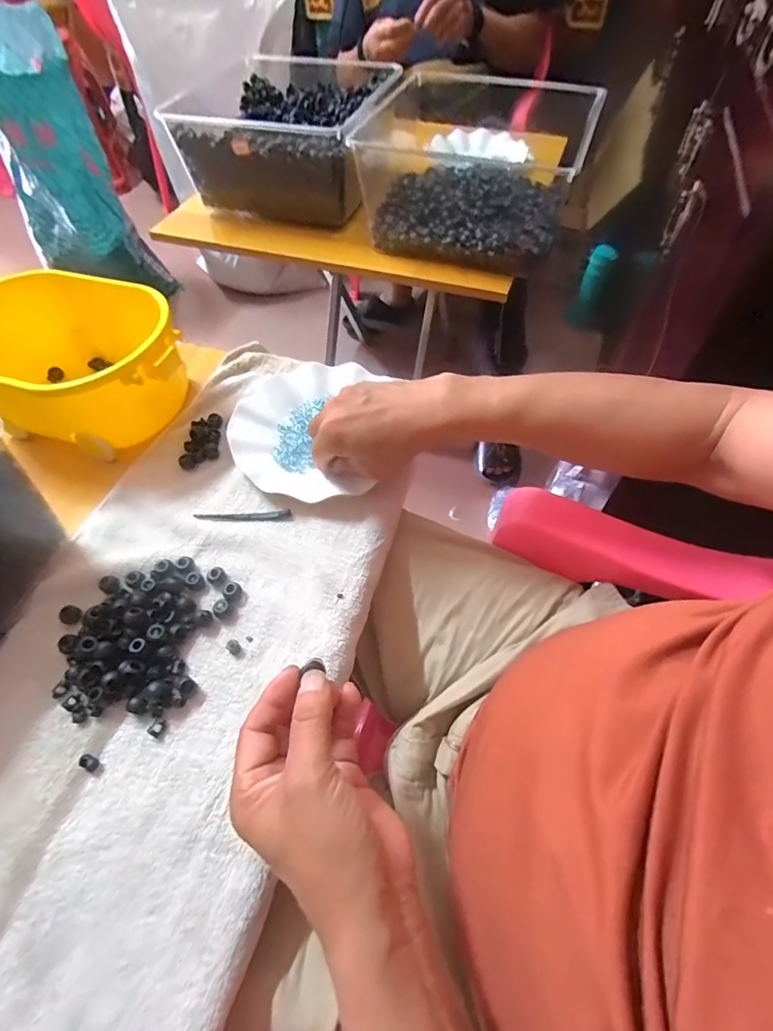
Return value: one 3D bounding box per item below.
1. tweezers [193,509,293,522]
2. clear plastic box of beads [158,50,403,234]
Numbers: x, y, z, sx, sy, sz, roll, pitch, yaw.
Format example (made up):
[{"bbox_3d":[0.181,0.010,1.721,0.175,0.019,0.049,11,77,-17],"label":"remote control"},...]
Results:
[{"bbox_3d":[-0.134,0.001,0.443,0.090,0.007,0.009,-2,56,1],"label":"tweezers"},{"bbox_3d":[-0.151,-0.615,0.782,0.279,0.135,0.318,10,57,9],"label":"clear plastic box of beads"}]

